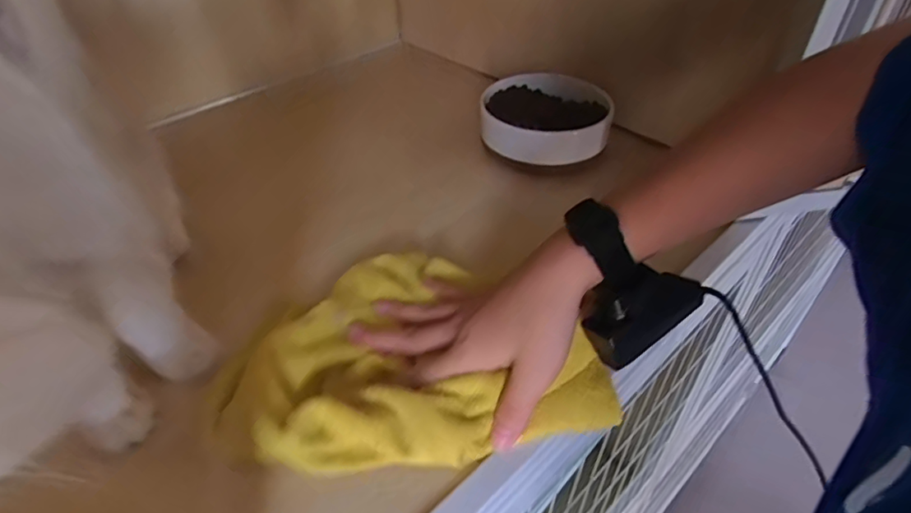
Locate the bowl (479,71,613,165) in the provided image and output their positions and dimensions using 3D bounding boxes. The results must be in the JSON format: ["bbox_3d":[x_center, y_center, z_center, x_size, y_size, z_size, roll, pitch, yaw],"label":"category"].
[{"bbox_3d":[0.096,-0.149,0.588,0.130,0.044,0.129,0,41,0],"label":"bowl"}]

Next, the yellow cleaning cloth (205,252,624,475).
[{"bbox_3d":[-0.026,0.056,0.378,0.234,0.027,0.171,-4,41,-4],"label":"yellow cleaning cloth"}]

